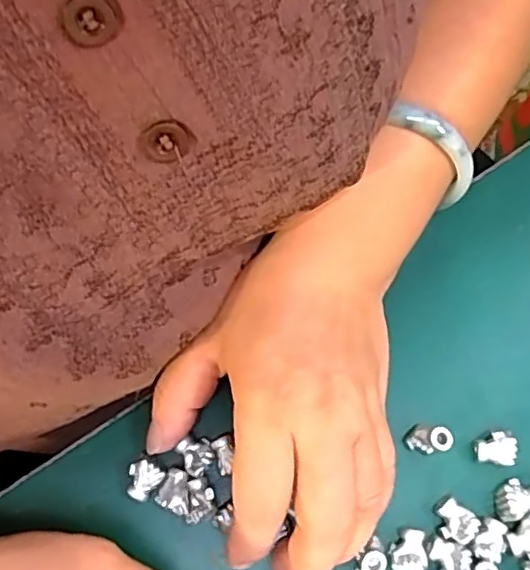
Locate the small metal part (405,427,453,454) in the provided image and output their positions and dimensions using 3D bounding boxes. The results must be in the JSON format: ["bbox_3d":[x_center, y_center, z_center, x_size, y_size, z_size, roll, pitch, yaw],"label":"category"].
[{"bbox_3d":[0.070,0.066,0.265,0.016,0.017,0.010,10,73,4],"label":"small metal part"}]

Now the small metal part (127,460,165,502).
[{"bbox_3d":[-0.052,0.082,0.262,0.013,0.012,0.016,40,77,12],"label":"small metal part"}]

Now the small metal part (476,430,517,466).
[{"bbox_3d":[0.099,0.070,0.266,0.015,0.011,0.013,8,73,3],"label":"small metal part"}]

